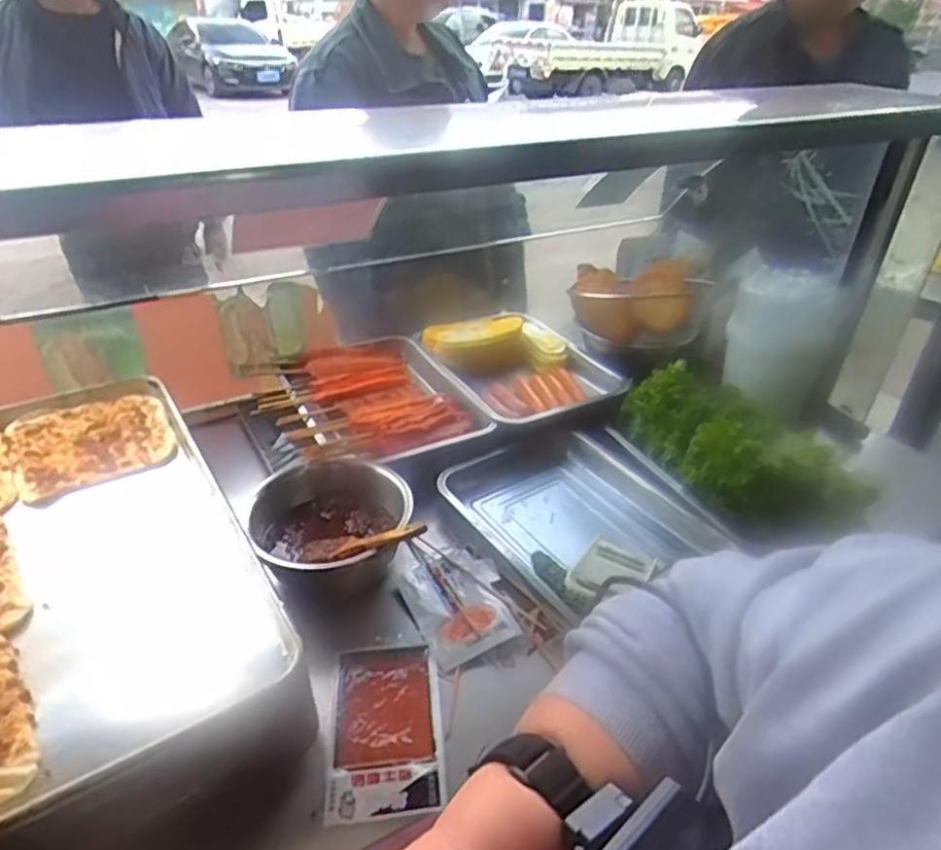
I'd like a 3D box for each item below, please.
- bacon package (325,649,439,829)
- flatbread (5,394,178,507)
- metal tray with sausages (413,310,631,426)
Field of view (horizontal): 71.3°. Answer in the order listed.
[{"bbox_3d":[-0.084,0.287,0.633,0.099,0.017,0.167,-2,32,-5],"label":"bacon package"},{"bbox_3d":[-0.488,0.014,0.846,0.176,0.018,0.195,-20,37,-31],"label":"flatbread"},{"bbox_3d":[0.082,-0.111,1.122,0.252,0.055,0.324,-17,36,-27],"label":"metal tray with sausages"}]

